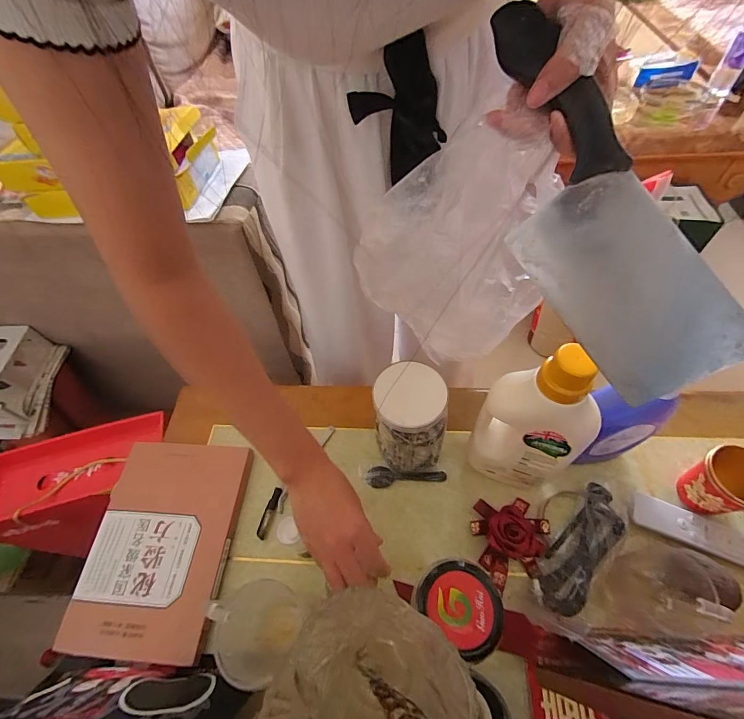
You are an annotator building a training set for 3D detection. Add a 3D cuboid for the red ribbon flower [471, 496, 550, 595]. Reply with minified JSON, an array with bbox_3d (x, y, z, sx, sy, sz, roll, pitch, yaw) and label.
[{"bbox_3d":[0.166,0.207,0.437,0.086,0.036,0.088,-8,56,-1],"label":"red ribbon flower"}]

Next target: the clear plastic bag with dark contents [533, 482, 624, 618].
[{"bbox_3d":[0.237,0.216,0.429,0.045,0.034,0.147,35,65,24],"label":"clear plastic bag with dark contents"}]

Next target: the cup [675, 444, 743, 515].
[{"bbox_3d":[0.402,0.143,0.430,0.060,0.091,0.065,-2,56,3],"label":"cup"}]

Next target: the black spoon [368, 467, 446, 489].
[{"bbox_3d":[0.045,0.159,0.501,0.103,0.007,0.027,2,56,6],"label":"black spoon"}]

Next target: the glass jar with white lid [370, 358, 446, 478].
[{"bbox_3d":[0.045,0.079,0.468,0.081,0.138,0.087,-2,56,3],"label":"glass jar with white lid"}]

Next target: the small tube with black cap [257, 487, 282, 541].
[{"bbox_3d":[-0.133,0.199,0.486,0.013,0.006,0.063,11,57,11],"label":"small tube with black cap"}]

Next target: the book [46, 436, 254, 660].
[{"bbox_3d":[-0.260,0.220,0.468,0.168,0.017,0.235,2,56,6],"label":"book"}]

